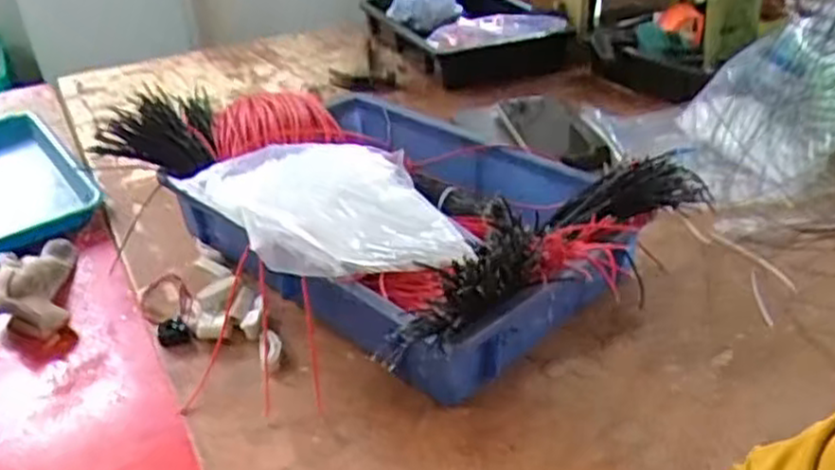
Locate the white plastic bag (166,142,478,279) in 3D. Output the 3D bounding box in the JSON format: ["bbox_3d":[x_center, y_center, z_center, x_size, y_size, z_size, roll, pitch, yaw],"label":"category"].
[{"bbox_3d":[-0.080,-0.026,0.680,0.218,0.071,0.200,-18,36,-20],"label":"white plastic bag"}]

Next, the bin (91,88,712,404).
[{"bbox_3d":[-0.027,-0.043,0.741,0.337,0.146,0.484,-27,39,-30],"label":"bin"}]

